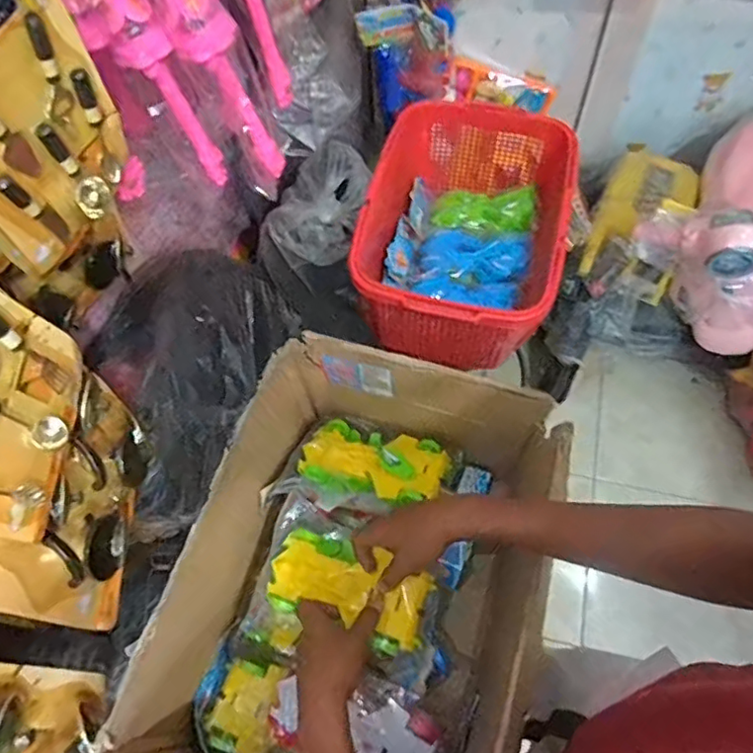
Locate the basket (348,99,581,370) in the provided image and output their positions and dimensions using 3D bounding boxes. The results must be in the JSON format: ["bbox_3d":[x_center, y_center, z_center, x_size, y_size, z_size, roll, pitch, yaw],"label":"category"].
[{"bbox_3d":[0.140,-0.227,0.938,0.285,0.177,0.404,11,62,10],"label":"basket"}]

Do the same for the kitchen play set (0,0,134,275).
[{"bbox_3d":[-0.359,-0.267,0.600,0.045,0.254,0.205,11,62,10],"label":"kitchen play set"}]

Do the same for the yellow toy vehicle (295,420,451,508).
[{"bbox_3d":[-0.005,0.102,0.700,0.170,0.042,0.087,14,63,11],"label":"yellow toy vehicle"}]

